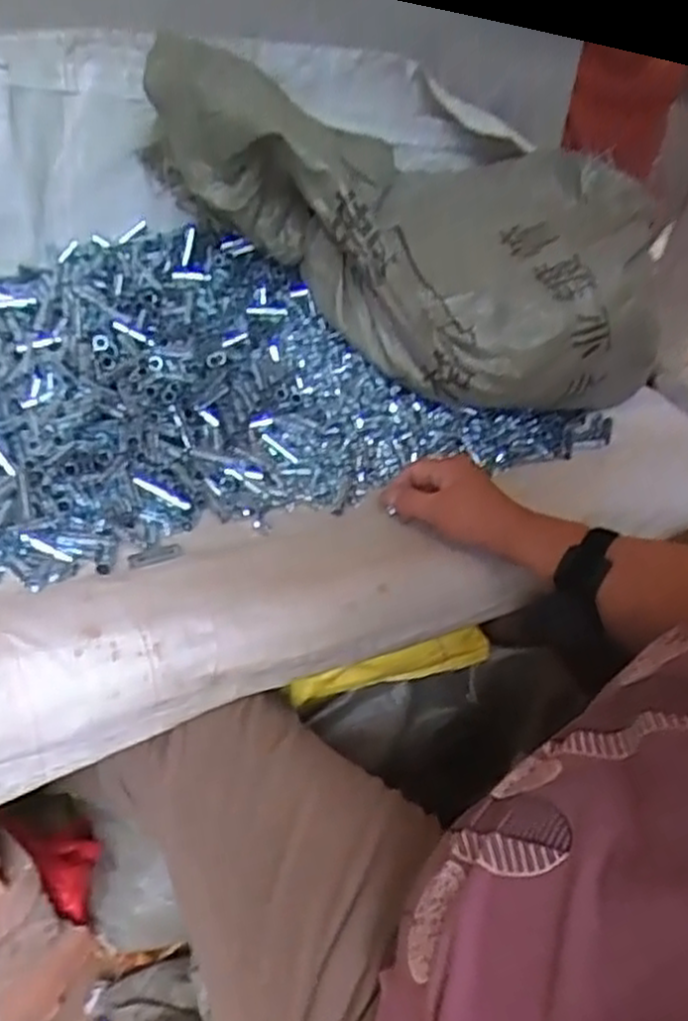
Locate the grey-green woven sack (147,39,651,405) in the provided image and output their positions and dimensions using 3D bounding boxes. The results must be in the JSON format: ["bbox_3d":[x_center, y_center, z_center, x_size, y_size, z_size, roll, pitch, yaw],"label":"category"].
[{"bbox_3d":[0.071,-0.325,0.871,0.534,0.249,0.387,6,34,0],"label":"grey-green woven sack"}]

